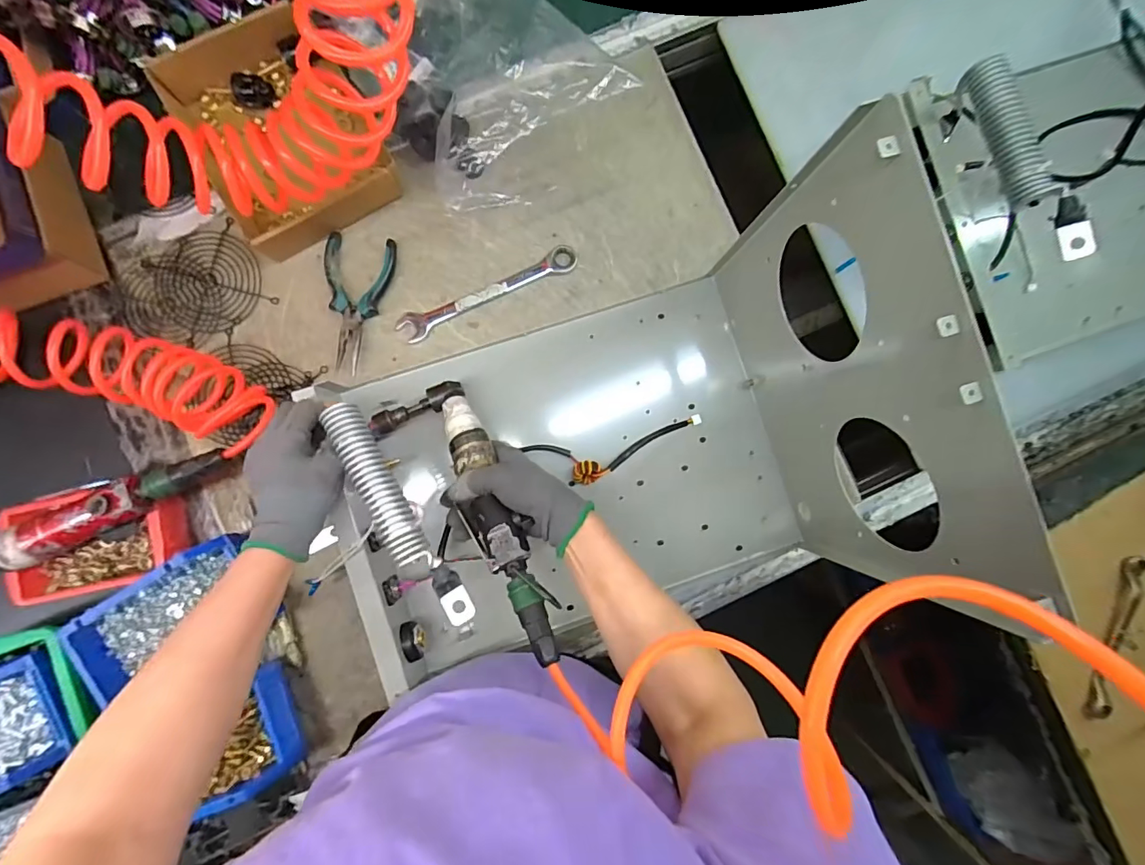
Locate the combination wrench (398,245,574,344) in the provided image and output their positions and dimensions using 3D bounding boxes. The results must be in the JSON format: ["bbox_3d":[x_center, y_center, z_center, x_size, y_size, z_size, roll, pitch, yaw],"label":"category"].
[{"bbox_3d":[-0.097,-0.163,0.573,0.219,0.011,0.031,-26,88,-5],"label":"combination wrench"}]

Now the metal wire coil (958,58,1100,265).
[{"bbox_3d":[0.413,-0.250,0.448,0.033,0.044,0.201,-13,87,-4],"label":"metal wire coil"}]

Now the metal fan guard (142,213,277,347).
[{"bbox_3d":[-0.411,-0.173,0.555,0.107,0.005,0.113,-33,89,-5],"label":"metal fan guard"}]

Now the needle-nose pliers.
[{"bbox_3d":[-0.245,-0.147,0.555,0.073,0.019,0.150,5,86,-3],"label":"needle-nose pliers"}]

